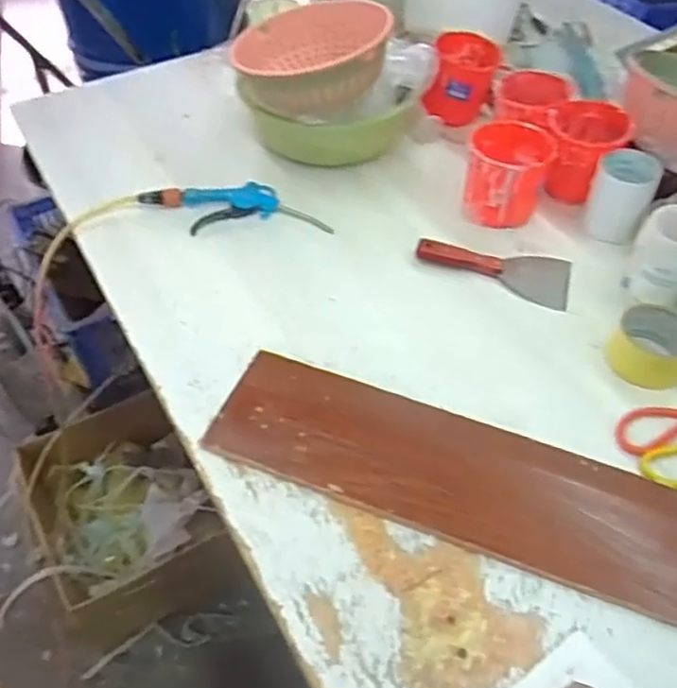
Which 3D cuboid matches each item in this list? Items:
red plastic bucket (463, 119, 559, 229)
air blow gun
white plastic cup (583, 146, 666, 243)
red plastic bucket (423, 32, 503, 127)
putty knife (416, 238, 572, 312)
[{"bbox_3d":[0.238,-0.240,0.999,0.113,0.116,0.107,0,49,0],"label":"red plastic bucket"},{"bbox_3d":[-0.155,-0.201,1.027,0.270,0.026,0.095,-6,49,-5],"label":"air blow gun"},{"bbox_3d":[0.396,-0.205,0.979,0.083,0.108,0.081,20,52,16],"label":"white plastic cup"},{"bbox_3d":[0.207,-0.439,1.164,0.111,0.113,0.093,14,51,12],"label":"red plastic bucket"},{"bbox_3d":[0.215,-0.110,0.953,0.208,0.025,0.097,13,50,11],"label":"putty knife"}]

